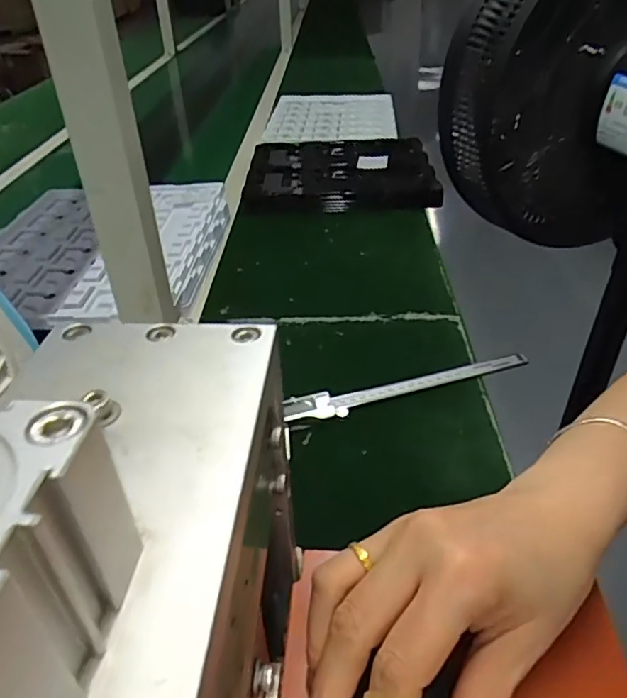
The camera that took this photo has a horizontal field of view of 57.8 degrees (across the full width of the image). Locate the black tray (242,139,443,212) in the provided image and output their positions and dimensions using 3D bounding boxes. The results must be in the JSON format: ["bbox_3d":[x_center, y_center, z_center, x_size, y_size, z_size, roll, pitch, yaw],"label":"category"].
[{"bbox_3d":[0.047,-0.324,0.999,0.309,0.036,0.307,-3,36,-1],"label":"black tray"}]

